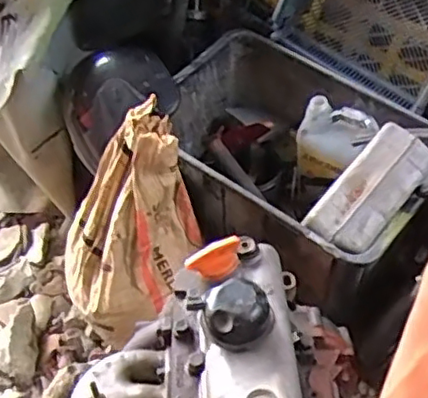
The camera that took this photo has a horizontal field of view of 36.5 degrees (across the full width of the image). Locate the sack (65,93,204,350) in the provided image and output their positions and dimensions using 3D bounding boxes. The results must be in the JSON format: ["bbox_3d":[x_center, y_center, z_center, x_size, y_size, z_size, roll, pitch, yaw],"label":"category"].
[{"bbox_3d":[-0.165,0.048,1.312,0.252,0.500,0.161,19,19,16],"label":"sack"}]

